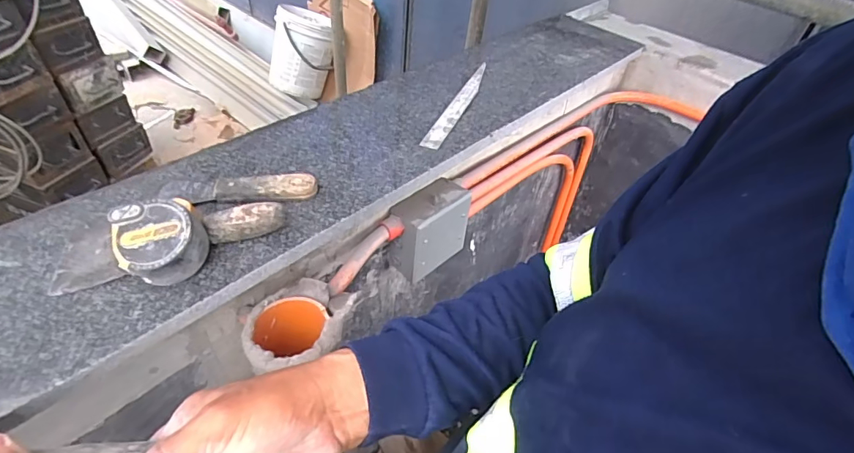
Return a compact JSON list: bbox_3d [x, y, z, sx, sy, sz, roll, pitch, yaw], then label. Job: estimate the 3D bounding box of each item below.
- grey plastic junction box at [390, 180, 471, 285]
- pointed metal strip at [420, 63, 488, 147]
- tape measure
[{"bbox_3d":[0.009,0.006,0.686,0.123,0.116,0.049,-30,55,-33],"label":"grey plastic junction box"},{"bbox_3d":[0.054,-0.188,0.696,0.024,0.005,0.269,19,44,12],"label":"pointed metal strip"},{"bbox_3d":[-0.233,0.013,0.408,0.071,0.038,0.074,-20,67,-10],"label":"tape measure"}]

